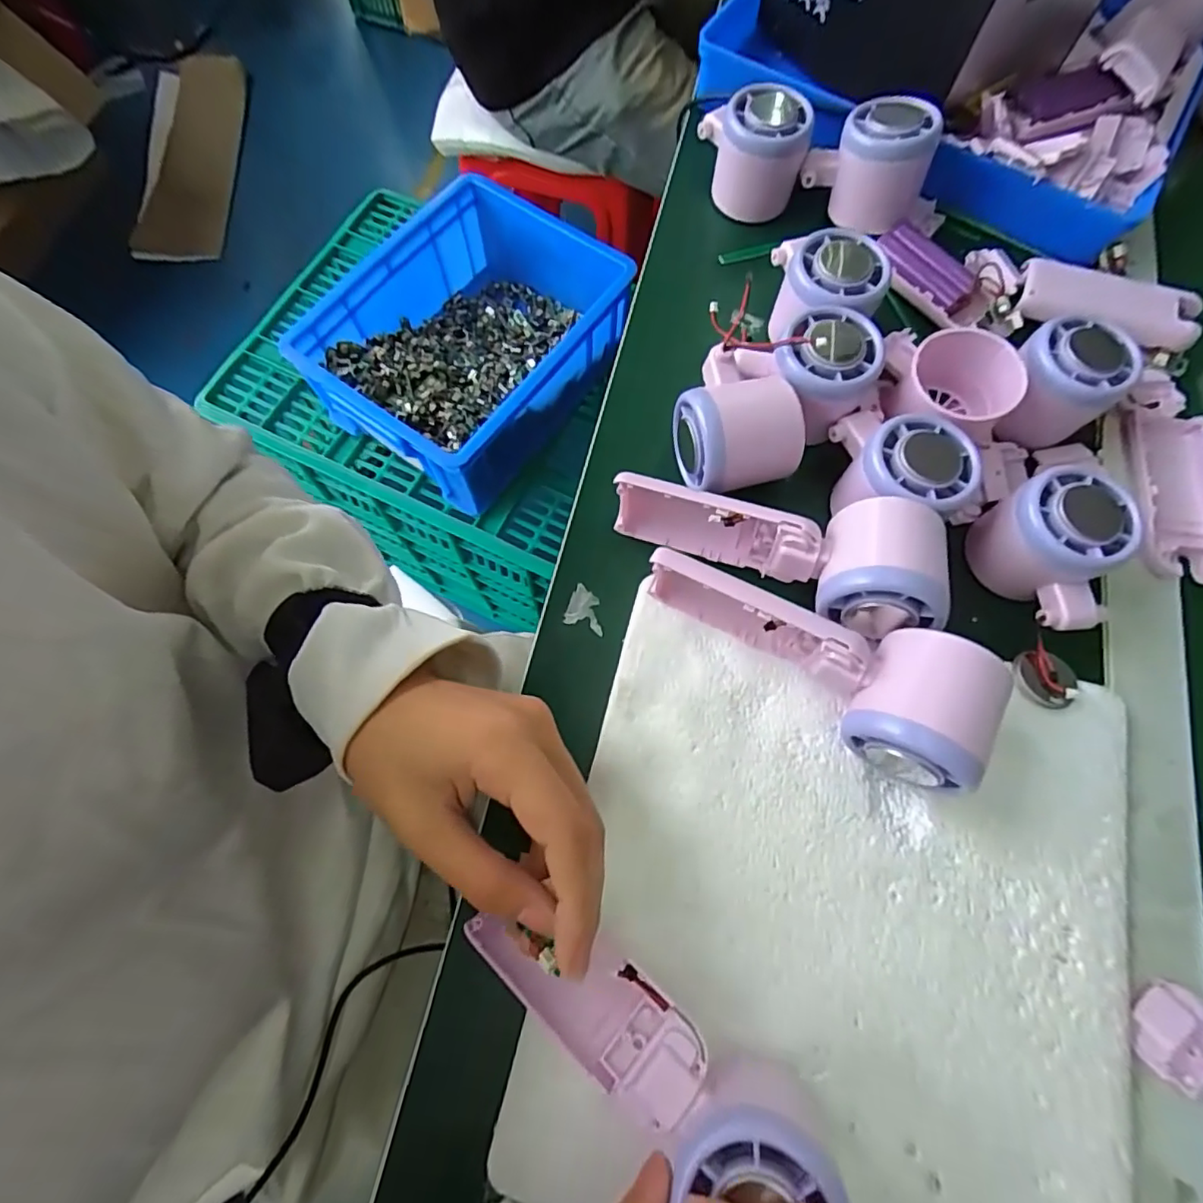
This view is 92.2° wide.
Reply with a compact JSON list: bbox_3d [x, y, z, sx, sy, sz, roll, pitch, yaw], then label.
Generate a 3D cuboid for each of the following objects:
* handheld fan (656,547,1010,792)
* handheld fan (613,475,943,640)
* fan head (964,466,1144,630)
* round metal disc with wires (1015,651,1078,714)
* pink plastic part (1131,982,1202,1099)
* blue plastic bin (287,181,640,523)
[{"bbox_3d":[0.095,0.023,0.269,0.162,0.062,0.059,26,74,21],"label":"handheld fan"},{"bbox_3d":[0.085,-0.030,0.291,0.163,0.051,0.061,15,72,19],"label":"handheld fan"},{"bbox_3d":[0.234,-0.025,0.297,0.058,0.050,0.073,-29,75,-10],"label":"fan head"},{"bbox_3d":[0.222,0.039,0.287,0.028,0.007,0.026,0,71,-1],"label":"round metal disc with wires"},{"bbox_3d":[0.252,0.189,0.252,0.036,0.010,0.038,33,74,9],"label":"pink plastic part"},{"bbox_3d":[-0.162,-0.315,0.714,0.264,0.124,0.337,35,74,10],"label":"blue plastic bin"}]

